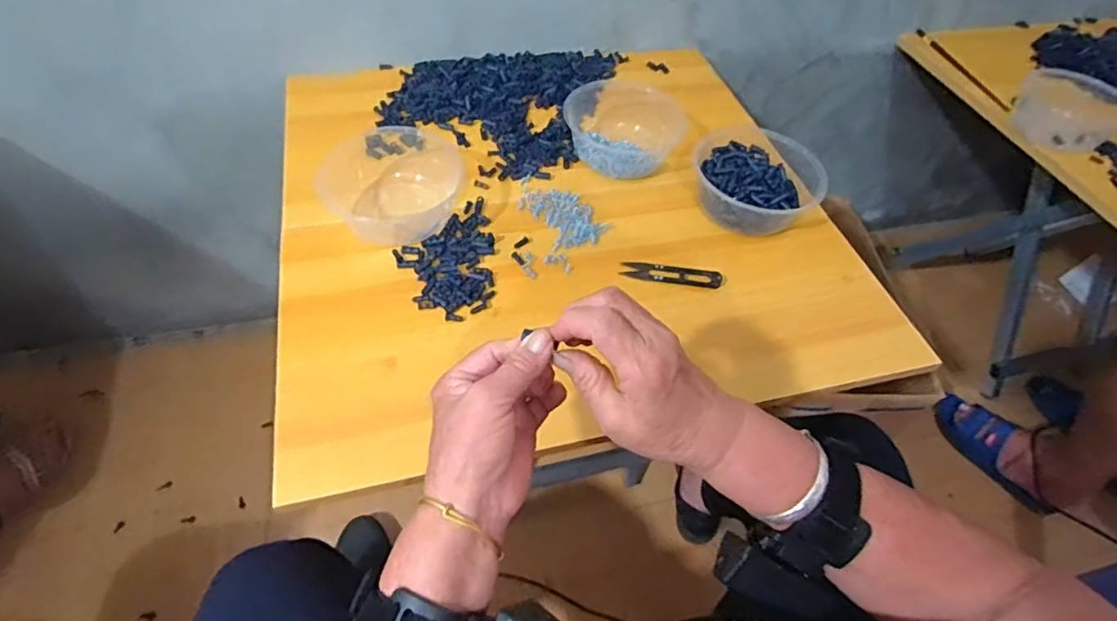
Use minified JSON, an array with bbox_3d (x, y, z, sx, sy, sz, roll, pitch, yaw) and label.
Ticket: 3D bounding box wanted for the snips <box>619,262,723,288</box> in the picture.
[{"bbox_3d":[0.116,-0.038,0.584,0.100,0.009,0.024,9,51,1],"label":"snips"}]

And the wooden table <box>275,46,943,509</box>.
[{"bbox_3d":[-0.016,0.015,0.806,0.579,0.497,0.571,-8,53,-13],"label":"wooden table"}]

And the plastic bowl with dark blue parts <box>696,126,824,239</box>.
[{"bbox_3d":[0.228,-0.151,0.647,0.151,0.056,0.174,20,52,10],"label":"plastic bowl with dark blue parts"}]

